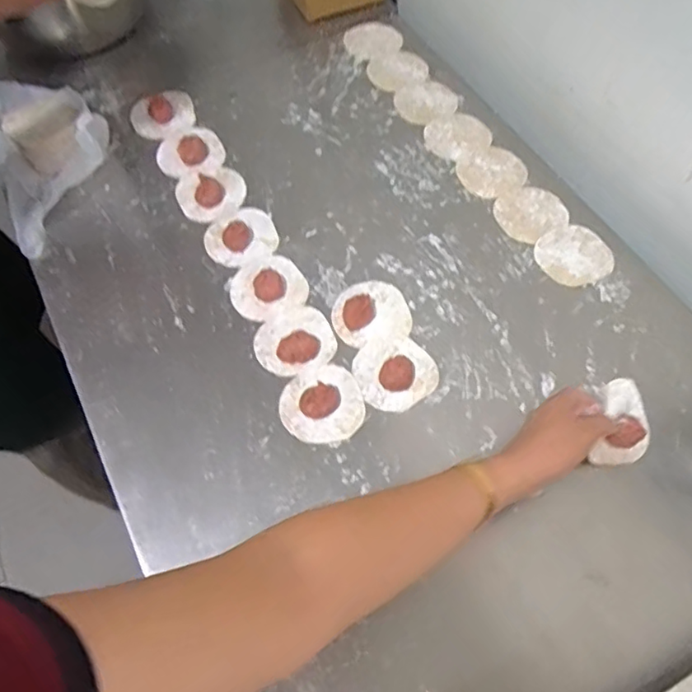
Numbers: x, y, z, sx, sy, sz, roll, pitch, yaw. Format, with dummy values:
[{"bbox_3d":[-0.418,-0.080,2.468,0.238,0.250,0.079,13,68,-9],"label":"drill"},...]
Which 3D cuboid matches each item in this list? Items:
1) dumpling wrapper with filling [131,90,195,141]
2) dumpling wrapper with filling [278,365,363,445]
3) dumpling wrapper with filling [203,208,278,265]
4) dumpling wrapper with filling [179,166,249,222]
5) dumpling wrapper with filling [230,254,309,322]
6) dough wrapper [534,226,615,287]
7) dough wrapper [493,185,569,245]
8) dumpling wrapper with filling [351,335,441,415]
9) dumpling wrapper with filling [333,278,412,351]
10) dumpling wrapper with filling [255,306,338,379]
[{"bbox_3d":[-0.235,-0.301,0.759,0.063,0.022,0.081,34,68,16],"label":"dumpling wrapper with filling"},{"bbox_3d":[-0.024,0.056,0.575,0.079,0.013,0.077,0,63,1],"label":"dumpling wrapper with filling"},{"bbox_3d":[-0.125,-0.134,0.677,0.081,0.020,0.072,-24,65,-11],"label":"dumpling wrapper with filling"},{"bbox_3d":[-0.164,-0.189,0.713,0.084,0.011,0.077,-31,67,-14],"label":"dumpling wrapper with filling"},{"bbox_3d":[-0.089,-0.071,0.649,0.082,0.026,0.077,0,63,1],"label":"dumpling wrapper with filling"},{"bbox_3d":[0.261,-0.104,0.669,0.082,0.004,0.078,0,63,1],"label":"dough wrapper"},{"bbox_3d":[0.219,-0.160,0.699,0.084,0.004,0.075,-29,66,-13],"label":"dough wrapper"},{"bbox_3d":[0.050,0.023,0.593,0.081,0.017,0.079,0,63,1],"label":"dumpling wrapper with filling"},{"bbox_3d":[0.026,-0.043,0.627,0.080,0.026,0.077,-16,64,-7],"label":"dumpling wrapper with filling"},{"bbox_3d":[-0.054,-0.007,0.614,0.082,0.010,0.074,-20,64,-9],"label":"dumpling wrapper with filling"}]

